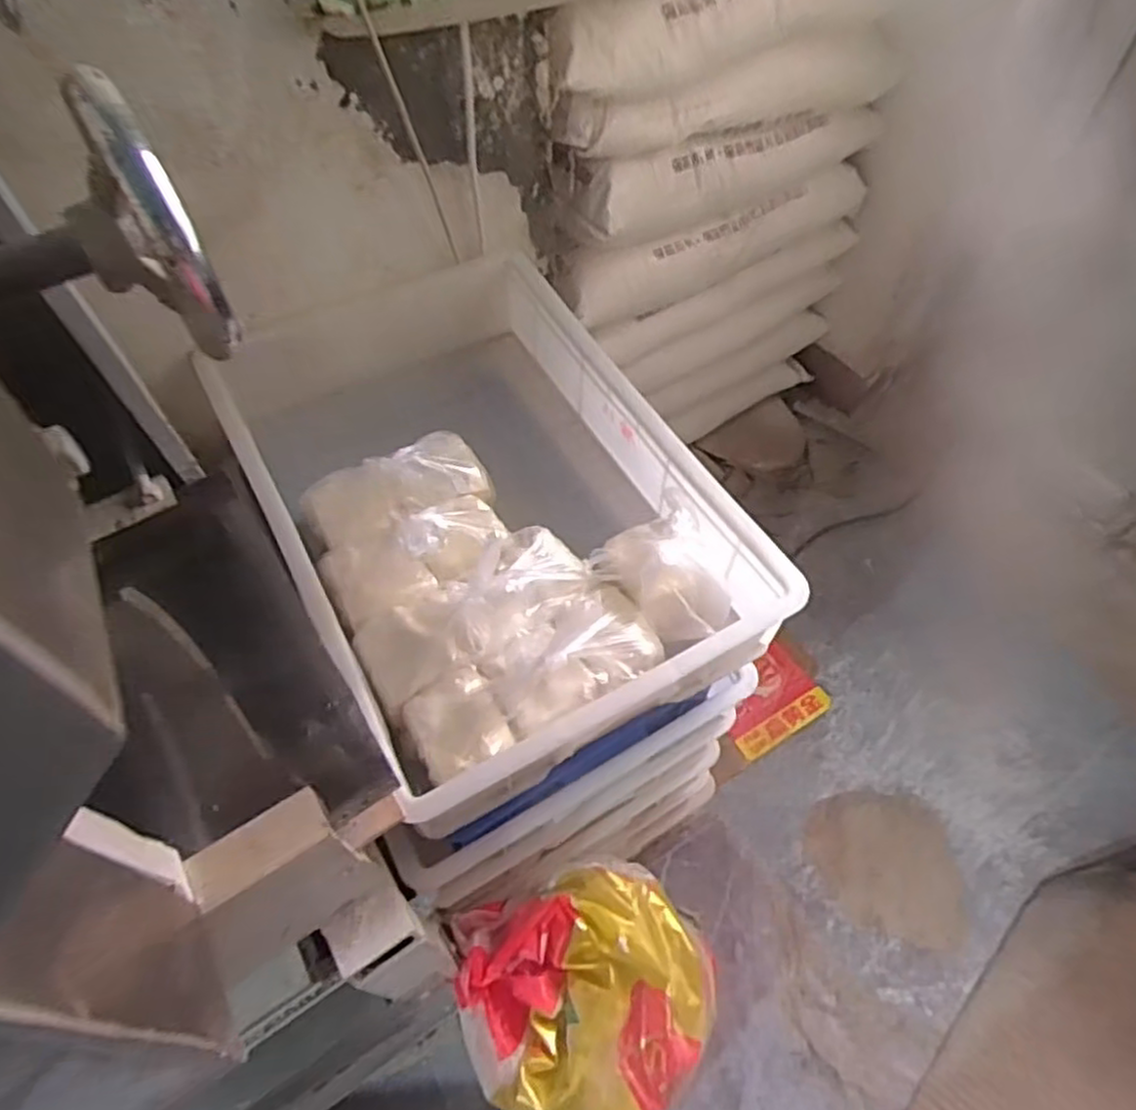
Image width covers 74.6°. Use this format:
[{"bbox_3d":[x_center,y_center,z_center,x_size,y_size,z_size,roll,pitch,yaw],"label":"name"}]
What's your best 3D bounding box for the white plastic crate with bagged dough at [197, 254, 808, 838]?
[{"bbox_3d":[-0.093,-0.071,0.781,0.391,0.152,0.571,-26,61,-16],"label":"white plastic crate with bagged dough"}]

